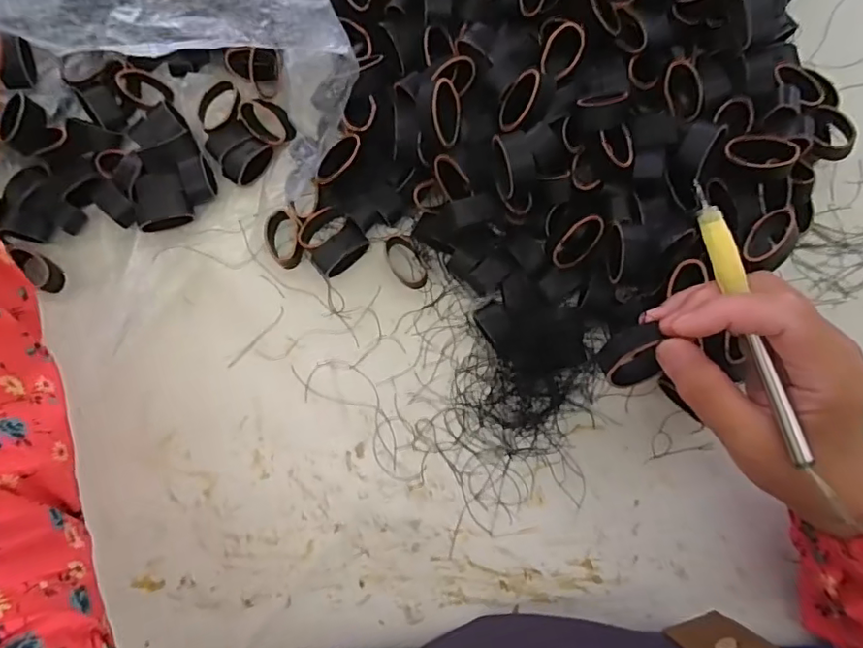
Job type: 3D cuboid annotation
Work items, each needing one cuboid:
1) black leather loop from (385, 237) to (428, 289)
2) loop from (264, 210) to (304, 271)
[{"bbox_3d":[-0.017,-0.043,0.389,0.021,0.015,0.037,-27,80,-3],"label":"black leather loop"},{"bbox_3d":[-0.107,-0.062,0.401,0.025,0.019,0.039,-10,80,0],"label":"loop"}]

